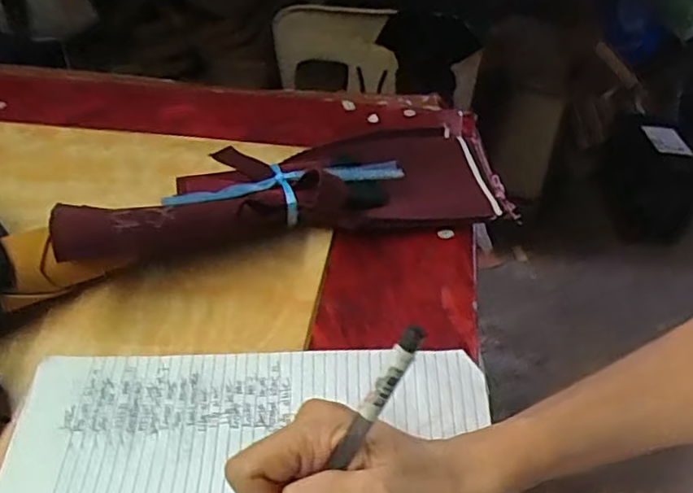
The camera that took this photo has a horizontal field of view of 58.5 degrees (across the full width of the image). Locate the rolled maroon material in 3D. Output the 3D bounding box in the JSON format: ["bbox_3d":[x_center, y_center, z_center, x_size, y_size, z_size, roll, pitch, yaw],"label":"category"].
[{"bbox_3d":[-0.029,-0.036,0.456,0.333,0.060,0.116,-14,41,-20],"label":"rolled maroon material"}]

